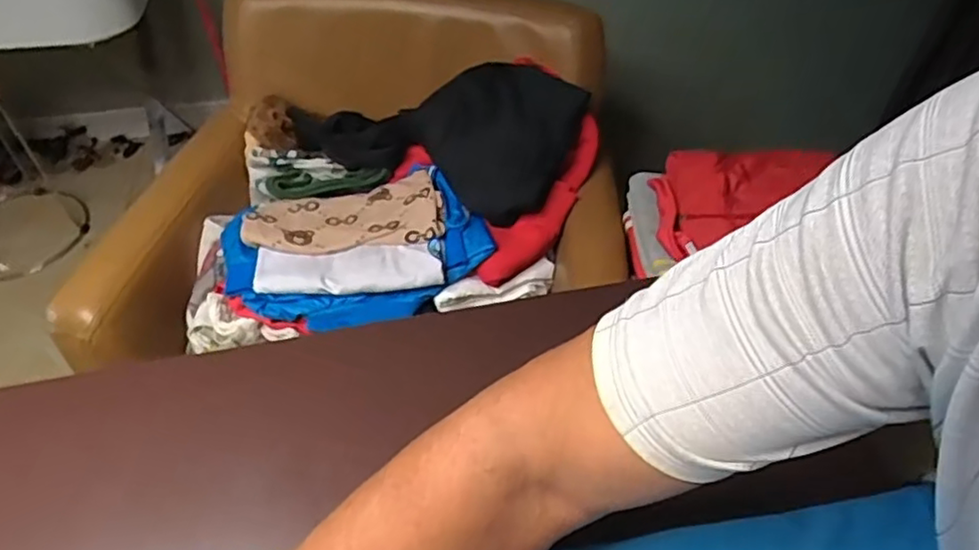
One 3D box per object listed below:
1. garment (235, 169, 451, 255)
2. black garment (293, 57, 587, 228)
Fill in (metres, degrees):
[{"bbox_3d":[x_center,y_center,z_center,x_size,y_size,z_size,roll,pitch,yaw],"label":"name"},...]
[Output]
[{"bbox_3d":[-0.190,-0.086,0.879,0.259,0.036,0.124,-1,46,0],"label":"garment"},{"bbox_3d":[-0.081,-0.218,0.923,0.385,0.147,0.180,22,50,20],"label":"black garment"}]

